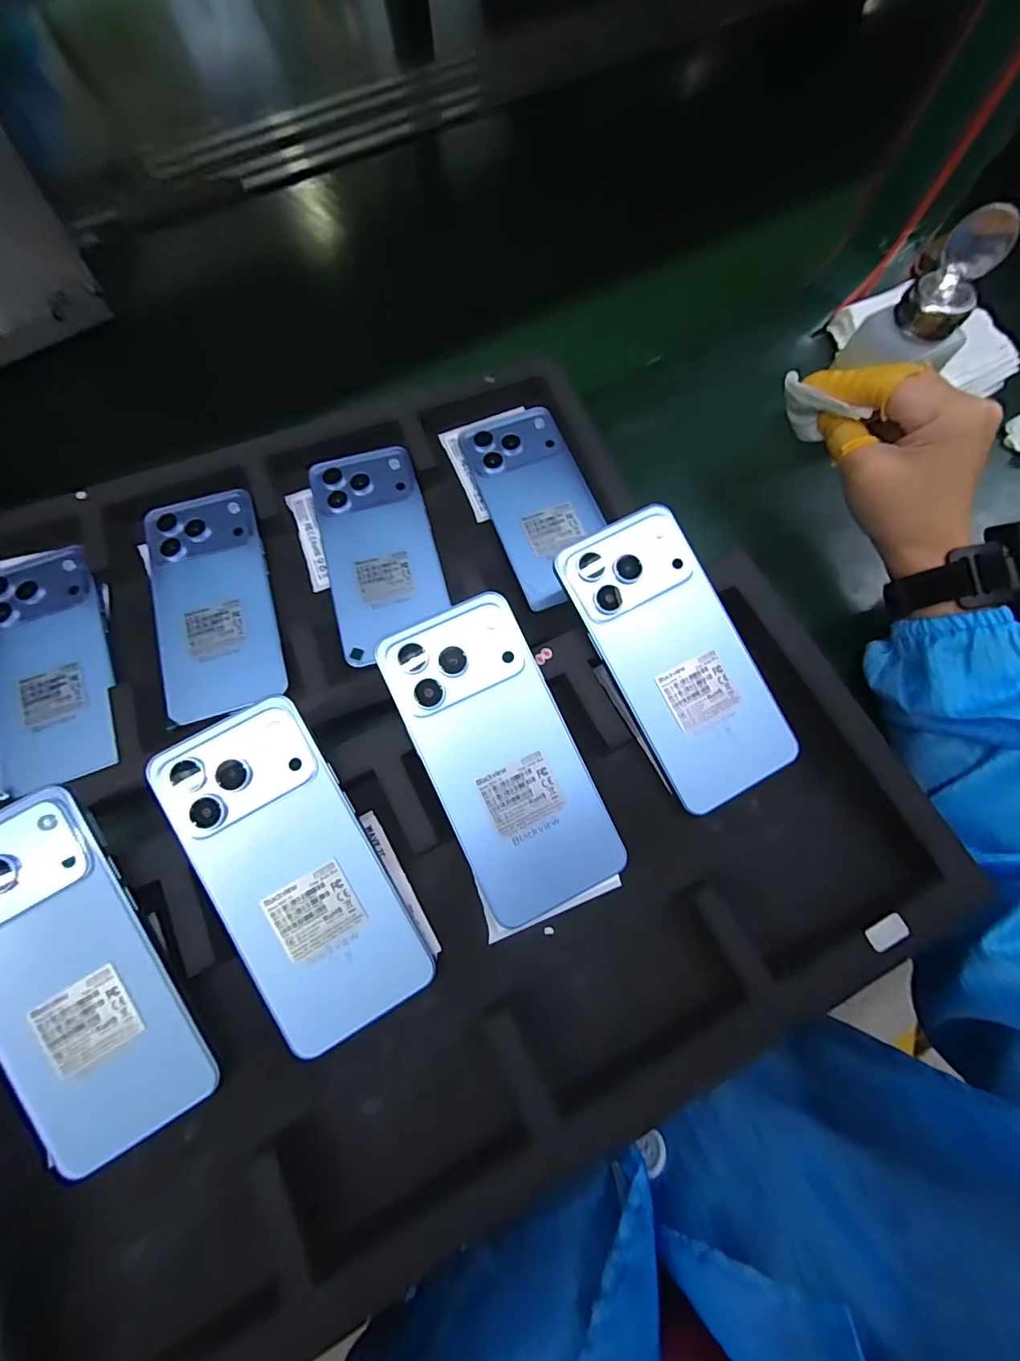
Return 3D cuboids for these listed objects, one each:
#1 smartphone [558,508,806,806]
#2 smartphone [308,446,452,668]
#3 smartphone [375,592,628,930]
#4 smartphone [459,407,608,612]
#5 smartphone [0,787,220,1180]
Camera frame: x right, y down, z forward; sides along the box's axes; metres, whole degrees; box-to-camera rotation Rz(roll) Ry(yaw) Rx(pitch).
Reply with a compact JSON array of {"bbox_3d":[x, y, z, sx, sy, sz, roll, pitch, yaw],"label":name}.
[{"bbox_3d":[0.093,-0.014,0.271,0.077,0.008,0.161,-28,88,-10],"label":"smartphone"},{"bbox_3d":[-0.091,-0.093,0.340,0.076,0.016,0.154,-15,73,-4],"label":"smartphone"},{"bbox_3d":[-0.004,0.039,0.256,0.076,0.006,0.163,-24,88,-9],"label":"smartphone"},{"bbox_3d":[0.022,-0.132,0.353,0.074,0.014,0.158,-20,73,-6],"label":"smartphone"},{"bbox_3d":[-0.204,0.135,0.225,0.074,0.006,0.160,-29,88,-11],"label":"smartphone"}]

